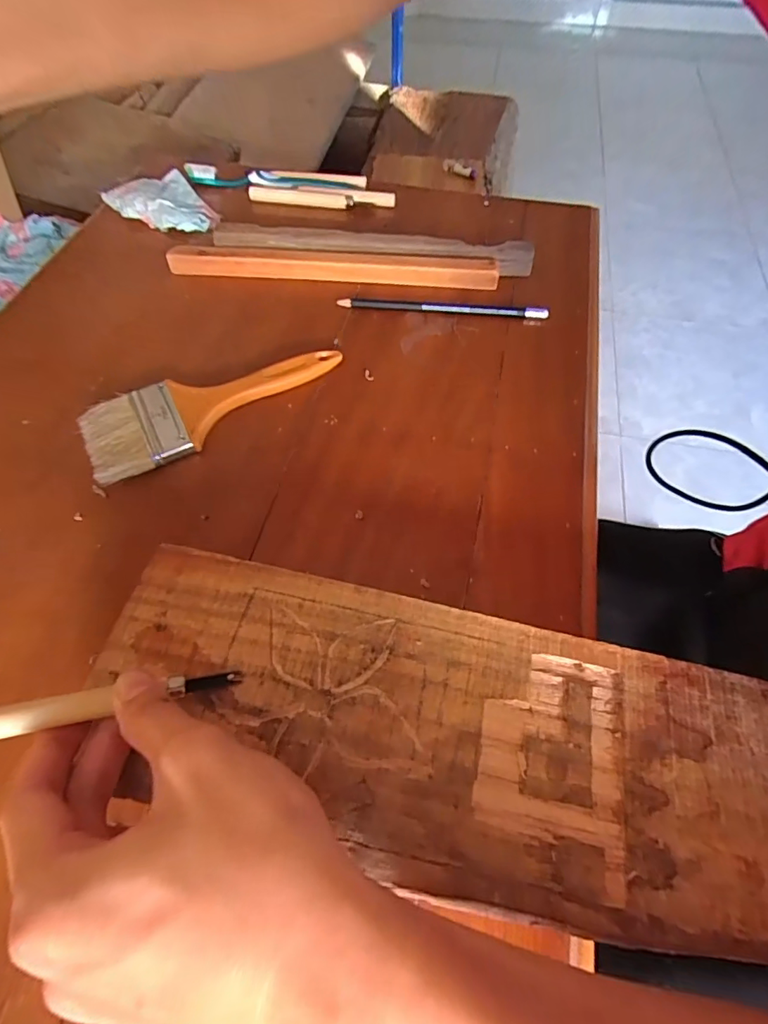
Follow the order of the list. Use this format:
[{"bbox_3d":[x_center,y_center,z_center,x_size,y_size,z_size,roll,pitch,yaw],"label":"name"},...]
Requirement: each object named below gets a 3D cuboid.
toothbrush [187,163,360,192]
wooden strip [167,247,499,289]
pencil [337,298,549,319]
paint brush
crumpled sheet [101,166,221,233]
[{"bbox_3d":[-0.123,-0.355,0.503,0.183,0.016,0.022,9,61,5],"label":"toothbrush"},{"bbox_3d":[-0.046,-0.220,0.424,0.289,0.019,0.018,4,60,2],"label":"wooden strip"},{"bbox_3d":[0.049,-0.172,0.397,0.173,0.011,0.007,5,60,3],"label":"pencil"},{"bbox_3d":[-0.120,-0.081,0.344,0.185,0.014,0.066,-25,63,-14],"label":"paint brush"},{"bbox_3d":[-0.220,-0.315,0.474,0.081,0.015,0.106,-41,68,-20],"label":"crumpled sheet"}]

